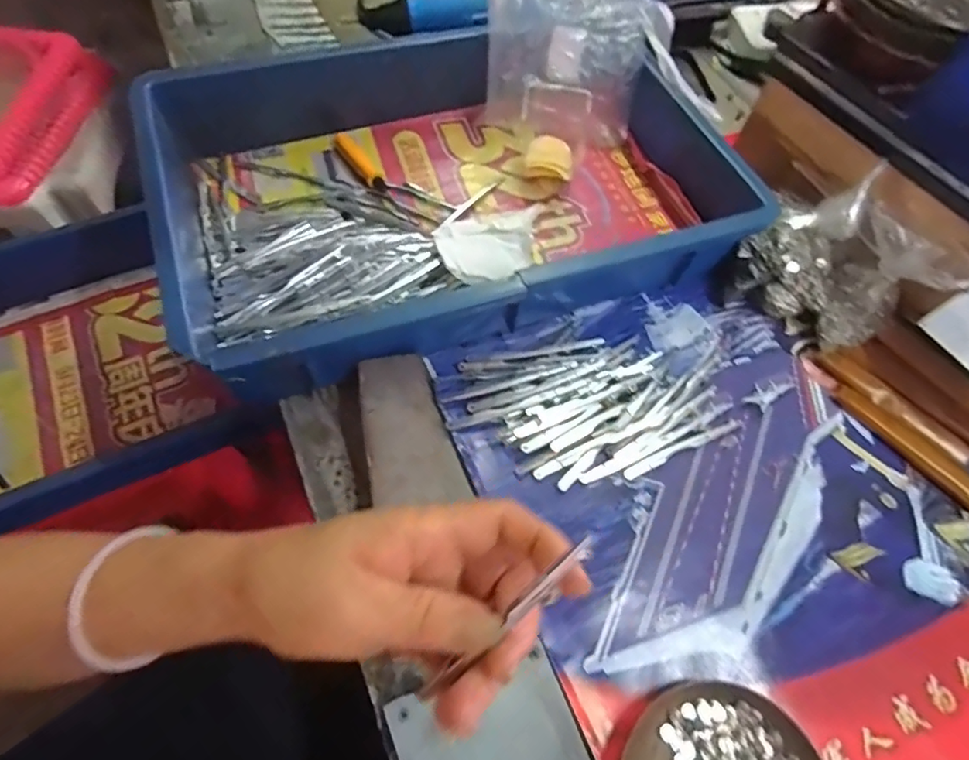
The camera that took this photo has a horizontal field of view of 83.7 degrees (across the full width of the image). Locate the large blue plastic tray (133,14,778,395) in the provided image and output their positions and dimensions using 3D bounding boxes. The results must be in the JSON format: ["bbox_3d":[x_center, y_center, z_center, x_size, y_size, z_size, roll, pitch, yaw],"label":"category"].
[{"bbox_3d":[-0.033,-0.167,0.447,0.414,0.081,0.303,-18,65,-12],"label":"large blue plastic tray"}]

